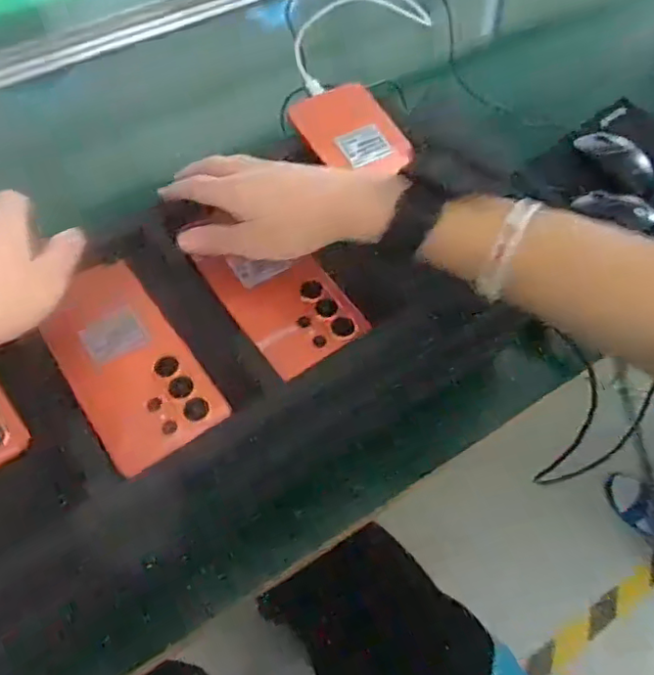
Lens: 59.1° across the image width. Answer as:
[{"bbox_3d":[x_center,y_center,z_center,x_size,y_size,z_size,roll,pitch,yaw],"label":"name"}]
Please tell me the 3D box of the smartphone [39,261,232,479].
[{"bbox_3d":[-0.139,0.014,0.399,0.077,0.009,0.159,-32,61,-18],"label":"smartphone"}]

